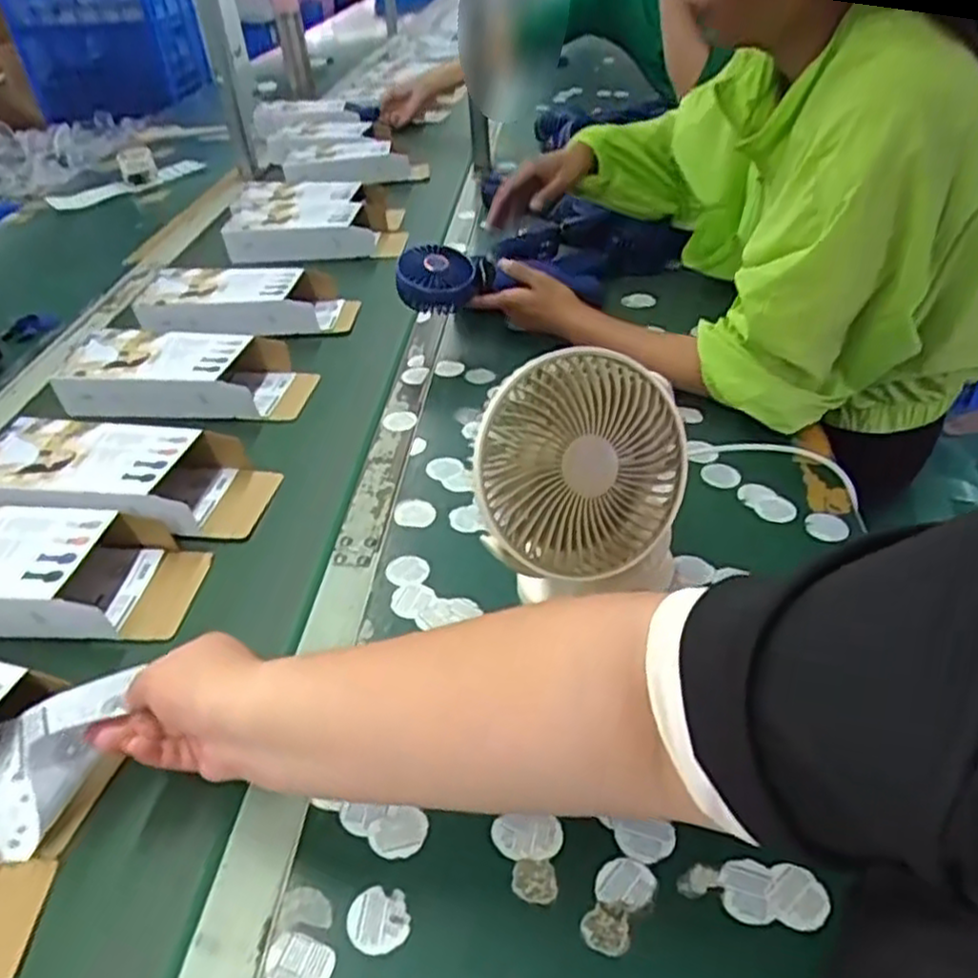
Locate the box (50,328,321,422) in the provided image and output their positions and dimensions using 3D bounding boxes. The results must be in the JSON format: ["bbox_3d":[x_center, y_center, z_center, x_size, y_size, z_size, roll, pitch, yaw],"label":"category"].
[{"bbox_3d":[-0.317,-0.122,0.789,0.243,0.064,0.111,-3,35,5],"label":"box"}]

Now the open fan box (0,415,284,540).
[{"bbox_3d":[-0.323,-0.010,0.665,0.247,0.057,0.113,1,39,3],"label":"open fan box"}]

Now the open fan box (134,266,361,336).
[{"bbox_3d":[-0.287,-0.222,0.904,0.244,0.065,0.089,-6,35,1],"label":"open fan box"}]

